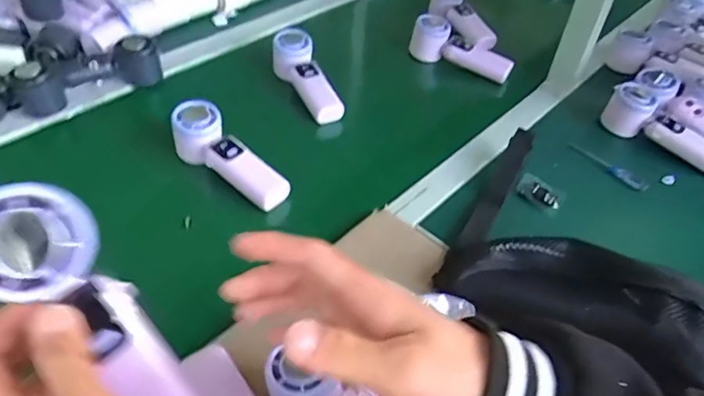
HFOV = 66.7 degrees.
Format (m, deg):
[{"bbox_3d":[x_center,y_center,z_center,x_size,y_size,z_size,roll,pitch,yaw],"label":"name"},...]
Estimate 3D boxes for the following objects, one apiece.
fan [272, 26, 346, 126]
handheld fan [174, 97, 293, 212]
[{"bbox_3d":[-0.064,-0.163,0.763,0.055,0.043,0.171,-21,68,-24],"label":"fan"},{"bbox_3d":[-0.143,-0.050,0.619,0.164,0.051,0.055,34,51,24],"label":"handheld fan"}]

